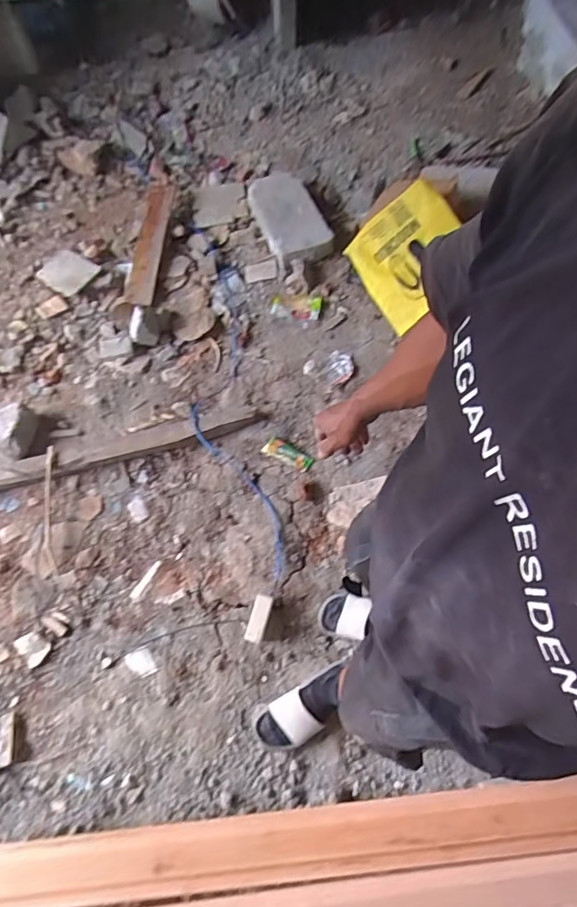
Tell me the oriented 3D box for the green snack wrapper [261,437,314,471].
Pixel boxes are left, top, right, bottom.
[{"bbox_3d":[0.001,0.000,1.453,0.145,0.007,0.059,26,70,12],"label":"green snack wrapper"}]

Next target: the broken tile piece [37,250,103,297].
[{"bbox_3d":[-0.758,-0.625,1.719,0.212,0.020,0.156,33,79,18],"label":"broken tile piece"}]

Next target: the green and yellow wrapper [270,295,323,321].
[{"bbox_3d":[0.027,-0.496,1.695,0.168,0.014,0.090,2,67,2],"label":"green and yellow wrapper"}]

